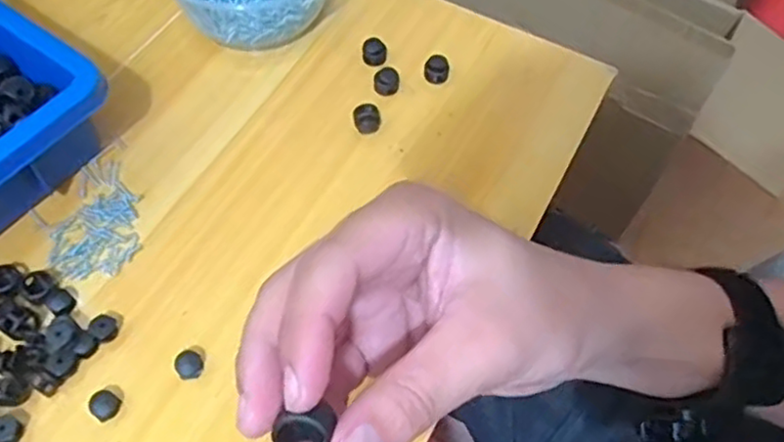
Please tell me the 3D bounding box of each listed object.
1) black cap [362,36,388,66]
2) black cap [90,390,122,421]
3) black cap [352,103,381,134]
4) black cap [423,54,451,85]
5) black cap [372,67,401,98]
[{"bbox_3d":[-0.011,-0.117,0.470,0.017,0.012,0.017,0,58,-4],"label":"black cap"},{"bbox_3d":[-0.144,0.092,0.346,0.013,0.008,0.013,2,58,-3],"label":"black cap"},{"bbox_3d":[-0.016,-0.066,0.440,0.016,0.011,0.018,-12,60,-11],"label":"black cap"},{"bbox_3d":[0.030,-0.103,0.465,0.018,0.012,0.017,2,58,-3],"label":"black cap"},{"bbox_3d":[-0.003,-0.093,0.458,0.017,0.009,0.017,4,58,-1],"label":"black cap"}]

